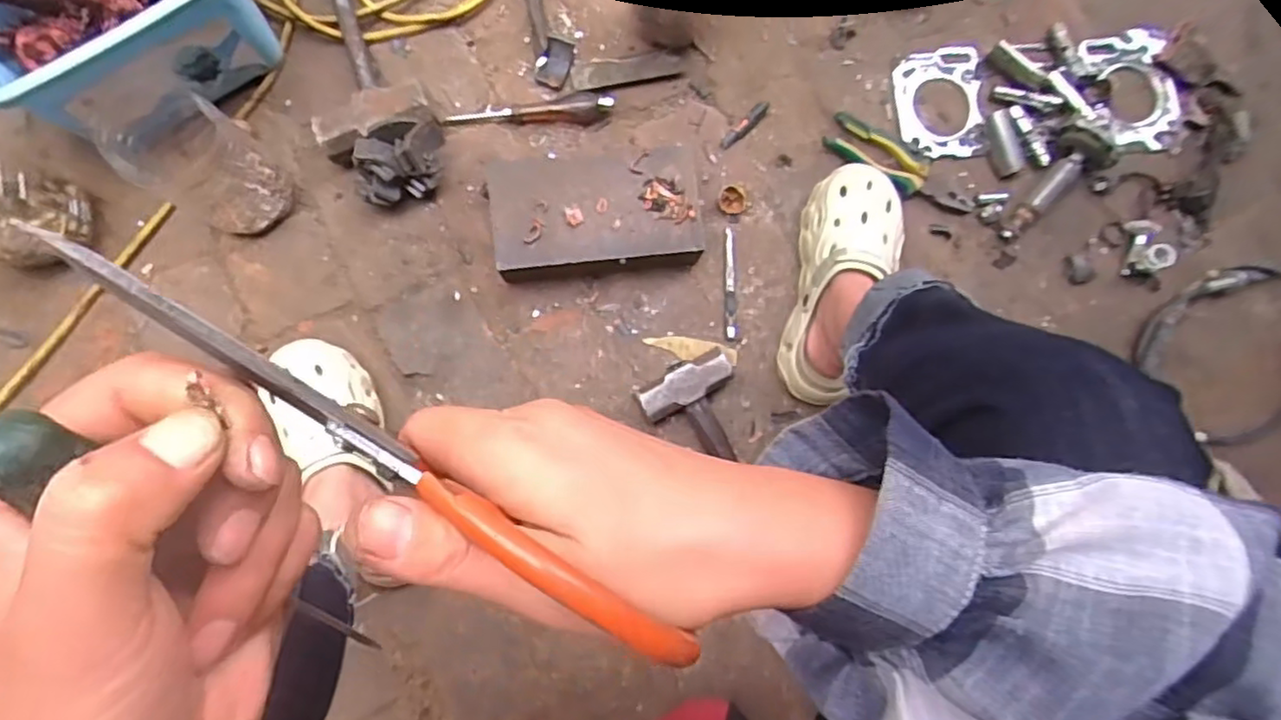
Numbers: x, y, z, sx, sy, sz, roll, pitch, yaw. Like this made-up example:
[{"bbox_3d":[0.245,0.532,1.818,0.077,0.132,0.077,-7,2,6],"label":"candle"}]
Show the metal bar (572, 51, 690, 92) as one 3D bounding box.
[{"bbox_3d":[-0.011,-0.323,0.739,0.129,0.006,0.027,-11,86,-4],"label":"metal bar"}]

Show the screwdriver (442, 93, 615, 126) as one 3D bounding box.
[{"bbox_3d":[-0.122,-0.273,0.733,0.181,0.022,0.029,-5,85,-4],"label":"screwdriver"}]

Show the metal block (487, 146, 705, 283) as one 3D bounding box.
[{"bbox_3d":[-0.047,-0.153,0.703,0.207,0.065,0.117,-6,85,-4],"label":"metal block"}]

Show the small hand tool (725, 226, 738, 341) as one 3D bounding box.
[{"bbox_3d":[0.099,-0.083,0.728,0.013,0.007,0.123,0,85,-3],"label":"small hand tool"}]

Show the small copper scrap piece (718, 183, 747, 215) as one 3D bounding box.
[{"bbox_3d":[0.102,-0.177,0.730,0.030,0.012,0.033,40,84,1],"label":"small copper scrap piece"}]

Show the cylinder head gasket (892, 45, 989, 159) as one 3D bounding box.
[{"bbox_3d":[0.328,-0.280,0.727,0.091,0.007,0.119,-5,84,4],"label":"cylinder head gasket"}]

